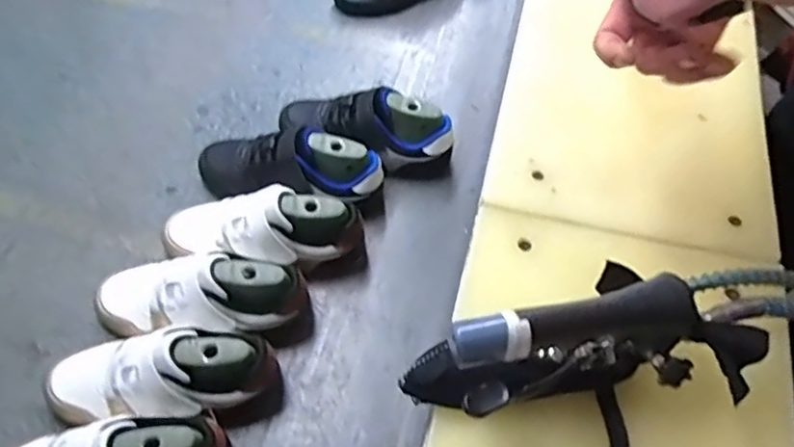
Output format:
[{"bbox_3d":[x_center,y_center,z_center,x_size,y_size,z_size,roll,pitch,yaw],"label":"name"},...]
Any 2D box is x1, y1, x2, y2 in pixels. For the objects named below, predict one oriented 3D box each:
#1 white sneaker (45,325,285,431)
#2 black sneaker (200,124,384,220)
[{"bbox_3d":[-0.193,0.121,0.500,0.186,0.077,0.078,3,58,0],"label":"white sneaker"},{"bbox_3d":[-0.109,-0.054,0.613,0.190,0.079,0.072,12,59,6],"label":"black sneaker"}]

